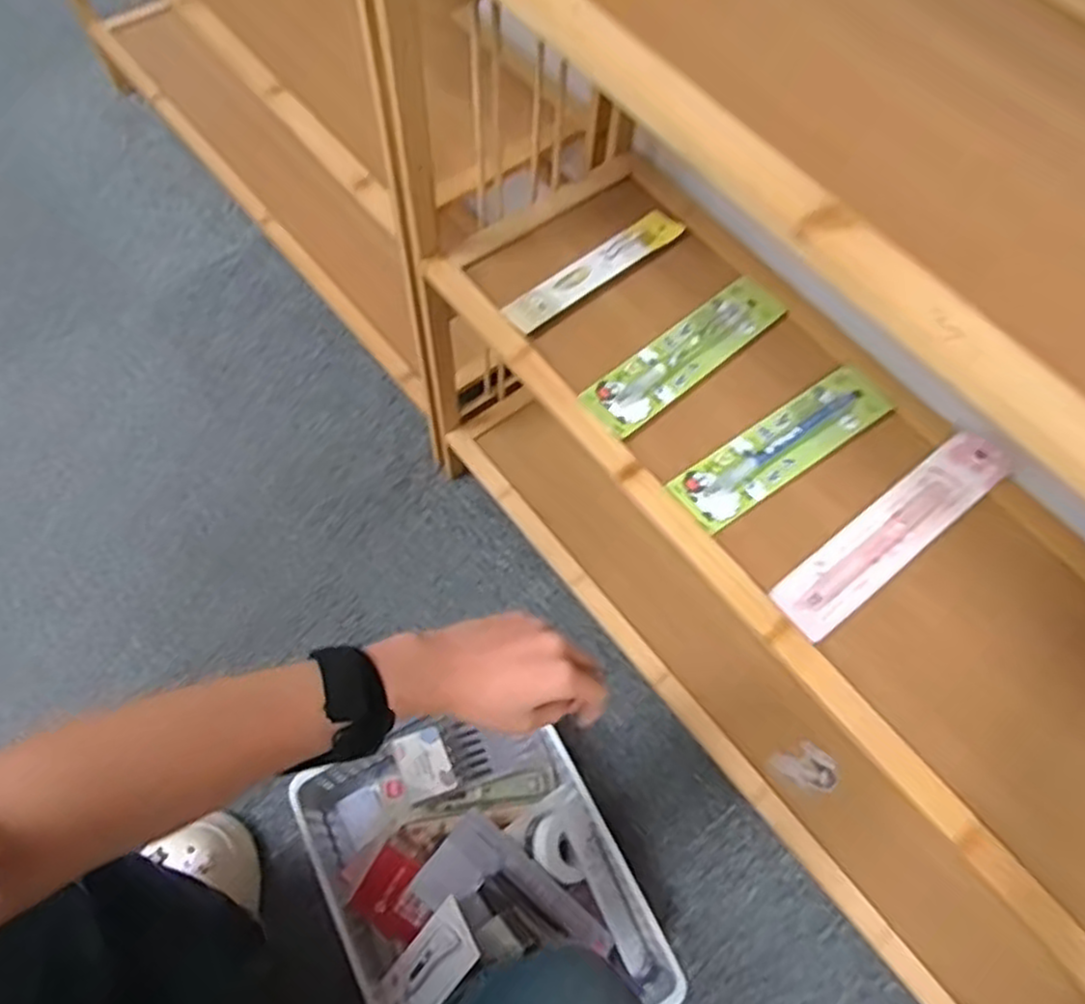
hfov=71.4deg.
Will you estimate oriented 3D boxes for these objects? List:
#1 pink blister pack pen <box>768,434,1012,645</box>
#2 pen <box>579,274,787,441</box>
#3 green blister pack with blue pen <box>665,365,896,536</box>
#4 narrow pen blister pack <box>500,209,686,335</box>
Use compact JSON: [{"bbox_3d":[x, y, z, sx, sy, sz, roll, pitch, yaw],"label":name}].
[{"bbox_3d":[0.246,0.019,0.526,0.203,0.013,0.045,-34,68,-20],"label":"pink blister pack pen"},{"bbox_3d":[0.112,-0.116,0.581,0.185,0.008,0.050,-38,70,-21],"label":"pen"},{"bbox_3d":[0.177,-0.042,0.551,0.178,0.010,0.051,-31,67,-19],"label":"green blister pack with blue pen"},{"bbox_3d":[0.045,-0.189,0.610,0.174,0.010,0.029,-37,69,-21],"label":"narrow pen blister pack"}]

